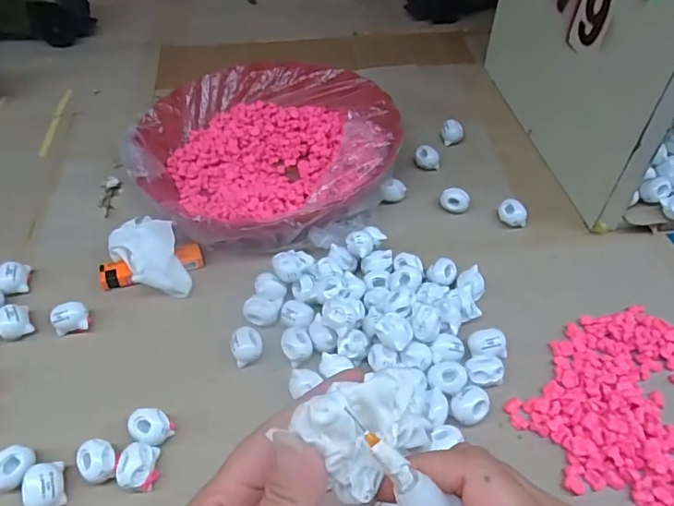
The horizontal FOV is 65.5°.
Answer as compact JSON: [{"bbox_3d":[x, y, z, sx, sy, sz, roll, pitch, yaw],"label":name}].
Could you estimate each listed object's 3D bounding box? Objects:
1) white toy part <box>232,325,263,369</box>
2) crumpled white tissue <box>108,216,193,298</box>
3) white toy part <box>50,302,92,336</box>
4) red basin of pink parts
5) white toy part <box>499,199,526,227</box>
[{"bbox_3d":[-0.064,0.067,0.375,0.021,0.021,0.024,-8,49,-6],"label":"white toy part"},{"bbox_3d":[-0.152,0.006,0.425,0.050,0.031,0.079,-19,51,-15],"label":"crumpled white tissue"},{"bbox_3d":[-0.196,0.051,0.388,0.023,0.025,0.019,-31,55,-24],"label":"white toy part"},{"bbox_3d":[-0.064,-0.101,0.505,0.236,0.056,0.236,0,48,0],"label":"red basin of pink parts"},{"bbox_3d":[0.157,-0.035,0.472,0.016,0.021,0.025,-19,51,-15],"label":"white toy part"}]

